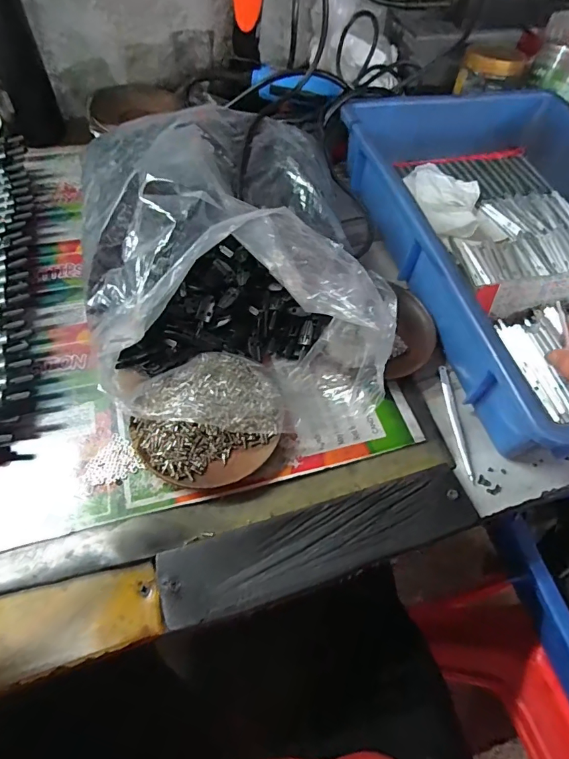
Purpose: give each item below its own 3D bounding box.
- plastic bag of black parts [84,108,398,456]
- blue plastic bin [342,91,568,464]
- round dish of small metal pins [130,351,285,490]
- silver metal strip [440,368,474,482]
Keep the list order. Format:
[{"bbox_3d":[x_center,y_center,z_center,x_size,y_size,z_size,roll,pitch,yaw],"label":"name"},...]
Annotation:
[{"bbox_3d":[-0.052,-0.102,0.359,0.224,0.126,0.295,-3,58,-7],"label":"plastic bag of black parts"},{"bbox_3d":[0.254,-0.144,0.446,0.284,0.078,0.423,-11,59,-12],"label":"blue plastic bin"},{"bbox_3d":[-0.055,0.029,0.333,0.112,0.030,0.101,-35,66,-23],"label":"round dish of small metal pins"},{"bbox_3d":[0.146,0.033,0.369,0.008,0.004,0.107,2,58,-4],"label":"silver metal strip"}]

